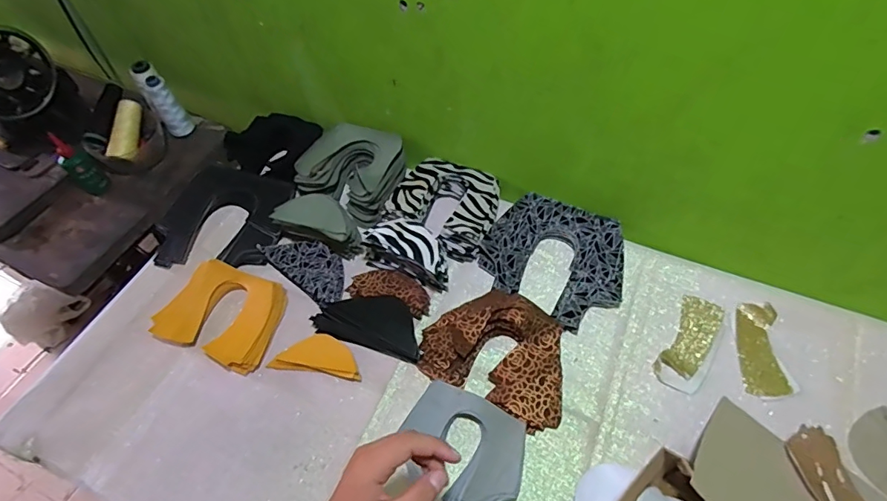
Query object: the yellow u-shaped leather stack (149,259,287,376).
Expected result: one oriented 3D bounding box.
[{"bbox_3d":[-0.303,0.084,0.659,0.163,0.025,0.125,18,59,13],"label":"yellow u-shaped leather stack"}]

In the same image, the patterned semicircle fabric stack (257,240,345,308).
[{"bbox_3d":[-0.193,0.020,0.694,0.148,0.016,0.073,35,64,22],"label":"patterned semicircle fabric stack"}]

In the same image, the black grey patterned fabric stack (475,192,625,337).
[{"bbox_3d":[0.160,0.013,0.686,0.194,0.036,0.178,27,61,18],"label":"black grey patterned fabric stack"}]

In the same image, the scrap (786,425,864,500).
[{"bbox_3d":[0.418,0.249,0.514,0.060,0.016,0.116,0,41,2],"label":"scrap"}]

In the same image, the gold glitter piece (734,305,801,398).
[{"bbox_3d":[0.403,0.123,0.604,0.057,0.025,0.117,1,56,2],"label":"gold glitter piece"}]

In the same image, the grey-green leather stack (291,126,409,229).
[{"bbox_3d":[-0.143,-0.127,0.777,0.162,0.065,0.150,21,59,15],"label":"grey-green leather stack"}]

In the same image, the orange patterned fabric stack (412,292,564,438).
[{"bbox_3d":[0.073,0.126,0.608,0.191,0.046,0.139,24,60,17],"label":"orange patterned fabric stack"}]

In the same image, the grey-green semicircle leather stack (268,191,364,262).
[{"bbox_3d":[-0.181,-0.042,0.700,0.122,0.063,0.058,16,58,12],"label":"grey-green semicircle leather stack"}]

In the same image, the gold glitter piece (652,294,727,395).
[{"bbox_3d":[0.326,0.118,0.620,0.058,0.014,0.140,29,62,20],"label":"gold glitter piece"}]

